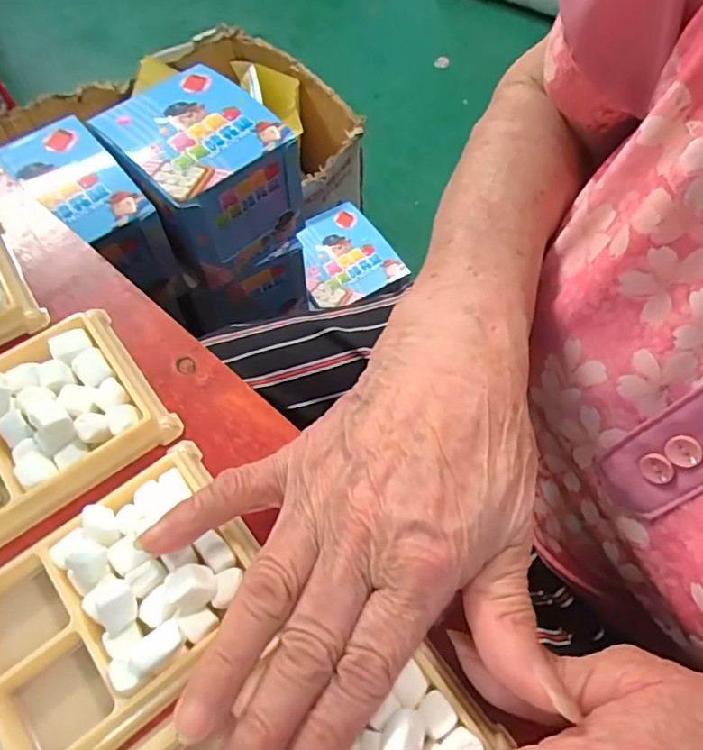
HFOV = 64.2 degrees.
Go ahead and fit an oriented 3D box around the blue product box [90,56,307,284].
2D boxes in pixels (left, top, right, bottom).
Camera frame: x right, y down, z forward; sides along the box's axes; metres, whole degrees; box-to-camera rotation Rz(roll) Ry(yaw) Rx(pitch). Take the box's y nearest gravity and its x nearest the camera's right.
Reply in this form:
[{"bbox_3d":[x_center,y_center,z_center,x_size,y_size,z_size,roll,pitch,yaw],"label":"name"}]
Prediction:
[{"bbox_3d":[-0.160,-0.214,0.617,0.152,0.139,0.153,-39,65,-18],"label":"blue product box"}]

